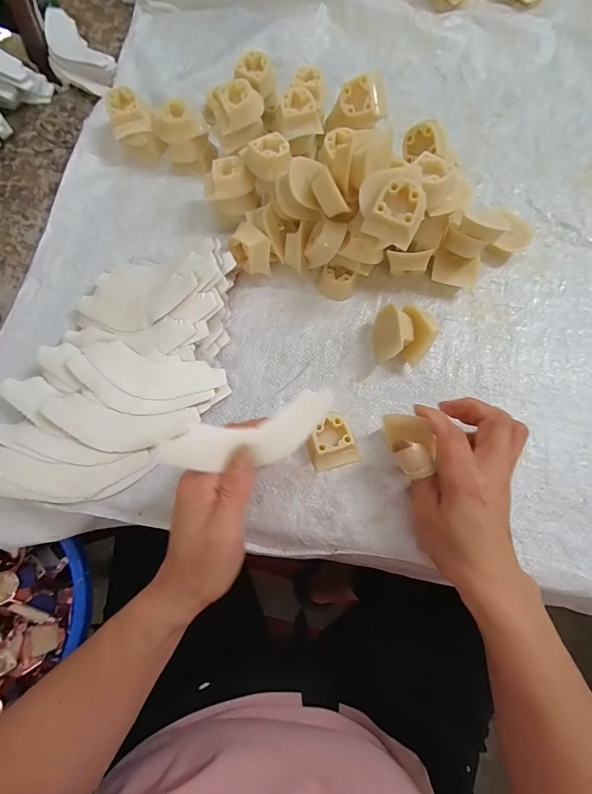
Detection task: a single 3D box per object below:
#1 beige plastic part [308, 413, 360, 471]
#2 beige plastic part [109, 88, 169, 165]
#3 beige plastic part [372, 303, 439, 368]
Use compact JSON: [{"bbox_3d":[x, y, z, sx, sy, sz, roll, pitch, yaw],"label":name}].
[{"bbox_3d":[0.028,0.037,0.302,0.036,0.014,0.039,-21,75,-5],"label":"beige plastic part"},{"bbox_3d":[-0.161,-0.269,0.375,0.039,0.045,0.040,-27,76,-7],"label":"beige plastic part"},{"bbox_3d":[0.090,-0.053,0.319,0.043,0.037,0.044,0,74,1],"label":"beige plastic part"}]

